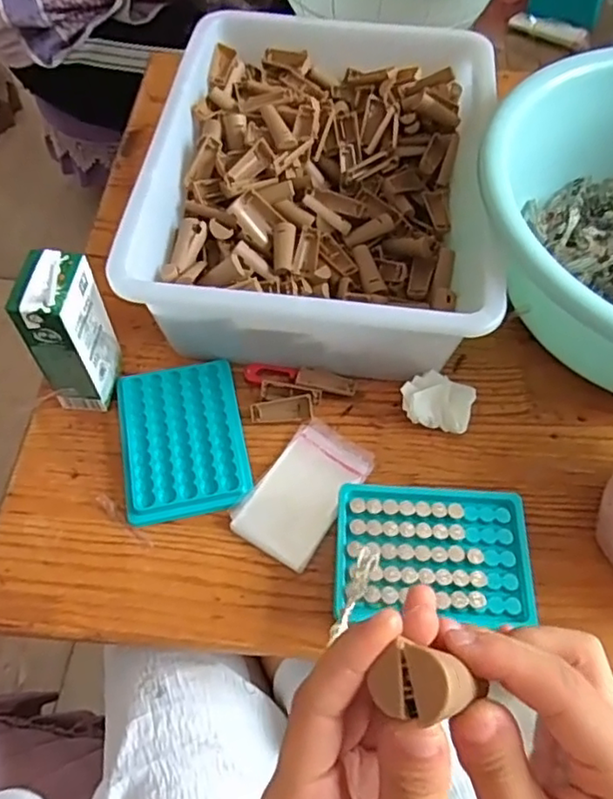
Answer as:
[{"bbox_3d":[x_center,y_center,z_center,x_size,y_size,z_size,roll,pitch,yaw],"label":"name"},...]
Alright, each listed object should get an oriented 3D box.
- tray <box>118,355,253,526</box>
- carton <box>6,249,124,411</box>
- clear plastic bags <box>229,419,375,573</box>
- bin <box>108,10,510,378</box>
[{"bbox_3d":[-0.098,0.030,0.500,0.094,0.012,0.127,-10,60,-8],"label":"tray"},{"bbox_3d":[-0.175,-0.049,0.472,0.040,0.131,0.056,10,59,4],"label":"carton"},{"bbox_3d":[-0.002,0.070,0.486,0.066,0.007,0.112,31,63,16],"label":"clear plastic bags"},{"bbox_3d":[0.015,-0.197,0.580,0.281,0.104,0.369,7,59,2],"label":"bin"}]

